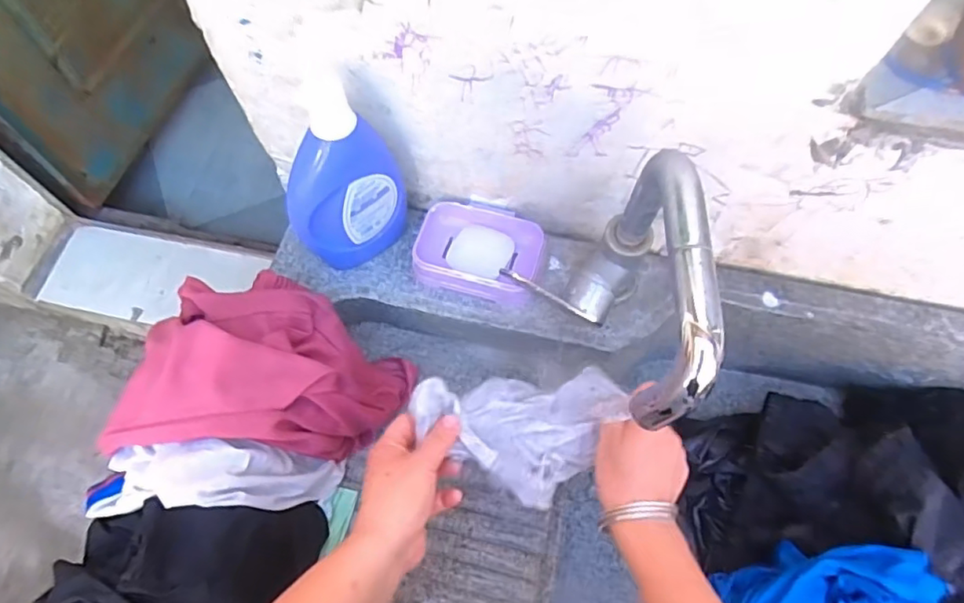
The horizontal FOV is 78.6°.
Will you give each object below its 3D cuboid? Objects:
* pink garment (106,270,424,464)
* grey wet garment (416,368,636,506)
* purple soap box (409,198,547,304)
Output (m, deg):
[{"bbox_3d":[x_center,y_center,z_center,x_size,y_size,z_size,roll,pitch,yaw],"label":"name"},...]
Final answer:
[{"bbox_3d":[-0.188,0.060,0.536,0.223,0.158,0.153,-3,65,0],"label":"pink garment"},{"bbox_3d":[0.041,0.107,0.485,0.174,0.087,0.101,-9,65,-3],"label":"grey wet garment"},{"bbox_3d":[-0.001,-0.051,0.590,0.125,0.034,0.090,16,66,8],"label":"purple soap box"}]

